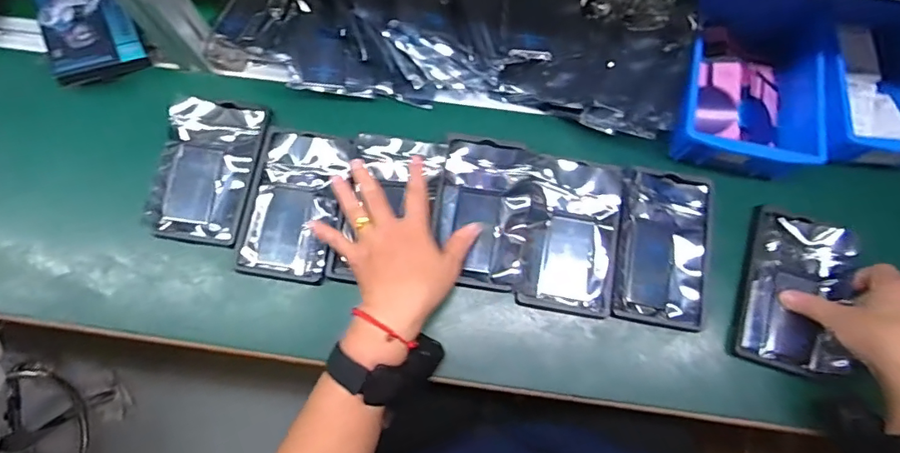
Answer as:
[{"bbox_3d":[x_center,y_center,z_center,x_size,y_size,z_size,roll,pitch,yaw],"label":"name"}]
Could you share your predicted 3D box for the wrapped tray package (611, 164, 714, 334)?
[{"bbox_3d":[0.220,0.021,0.515,0.094,0.022,0.155,8,73,2],"label":"wrapped tray package"}]

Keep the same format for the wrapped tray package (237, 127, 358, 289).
[{"bbox_3d":[-0.162,-0.025,0.526,0.097,0.021,0.157,8,73,2],"label":"wrapped tray package"}]

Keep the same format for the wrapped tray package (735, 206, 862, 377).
[{"bbox_3d":[0.347,0.063,0.498,0.095,0.026,0.159,17,73,5],"label":"wrapped tray package"}]

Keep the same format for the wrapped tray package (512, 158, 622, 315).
[{"bbox_3d":[0.125,0.007,0.513,0.096,0.017,0.154,9,73,2],"label":"wrapped tray package"}]

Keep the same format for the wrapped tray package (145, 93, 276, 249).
[{"bbox_3d":[-0.257,-0.062,0.531,0.099,0.026,0.156,9,73,2],"label":"wrapped tray package"}]

